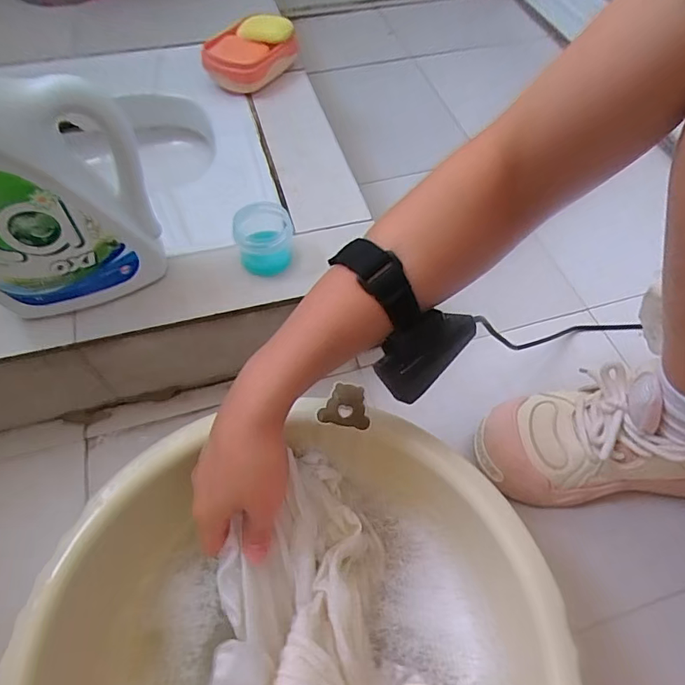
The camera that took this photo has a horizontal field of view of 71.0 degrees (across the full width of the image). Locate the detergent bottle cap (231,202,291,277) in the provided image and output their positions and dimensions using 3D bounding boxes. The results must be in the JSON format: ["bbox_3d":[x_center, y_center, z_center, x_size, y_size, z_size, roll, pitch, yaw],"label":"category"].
[{"bbox_3d":[-0.076,-0.096,0.464,0.052,0.050,0.056,1,58,-1],"label":"detergent bottle cap"}]

